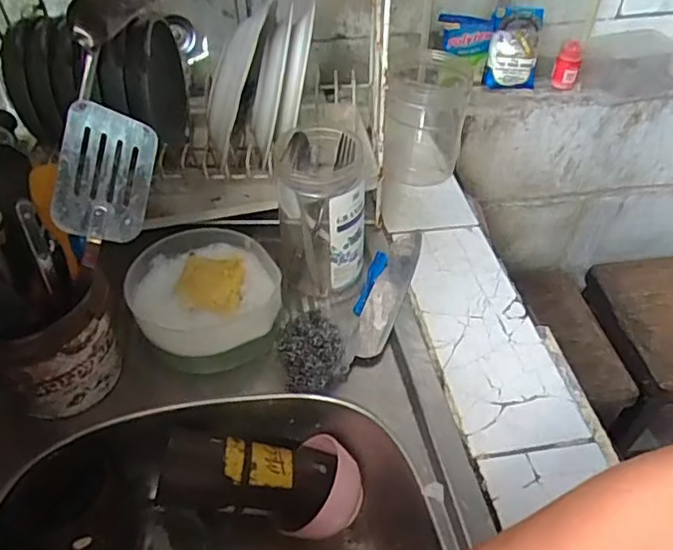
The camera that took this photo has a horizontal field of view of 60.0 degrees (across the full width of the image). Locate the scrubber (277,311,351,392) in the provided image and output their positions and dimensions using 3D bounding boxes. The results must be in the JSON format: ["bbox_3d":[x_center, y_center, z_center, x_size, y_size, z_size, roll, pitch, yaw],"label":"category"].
[{"bbox_3d":[-0.025,0.075,0.580,0.061,0.040,0.078,-12,46,-14],"label":"scrubber"}]

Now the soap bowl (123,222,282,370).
[{"bbox_3d":[-0.134,0.027,0.602,0.143,0.073,0.154,1,45,-1],"label":"soap bowl"}]

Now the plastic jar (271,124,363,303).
[{"bbox_3d":[-0.017,-0.068,0.619,0.102,0.154,0.089,13,46,11],"label":"plastic jar"}]

